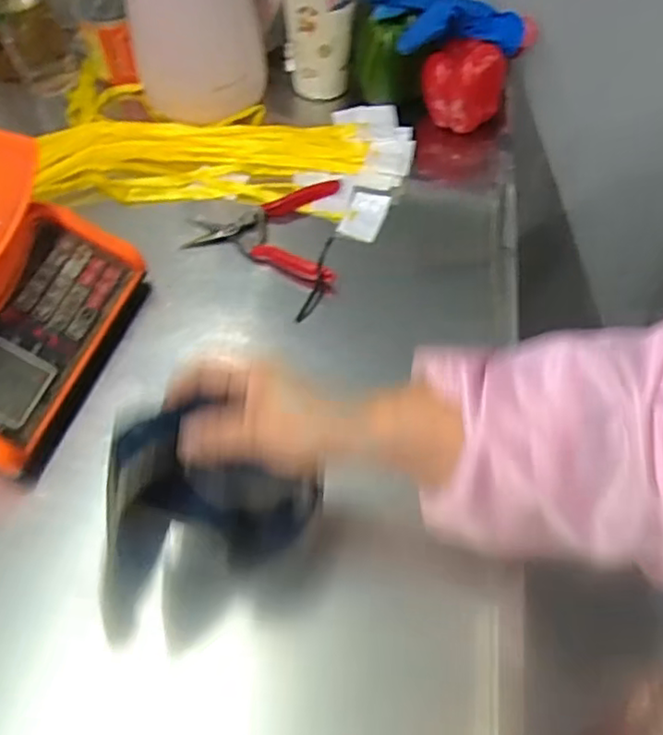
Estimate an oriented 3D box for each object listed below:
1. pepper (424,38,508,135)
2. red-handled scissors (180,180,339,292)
[{"bbox_3d":[0.147,-0.320,0.715,0.076,0.077,0.071,-1,59,1],"label":"pepper"},{"bbox_3d":[-0.073,-0.146,0.663,0.153,0.018,0.132,2,60,1],"label":"red-handled scissors"}]

